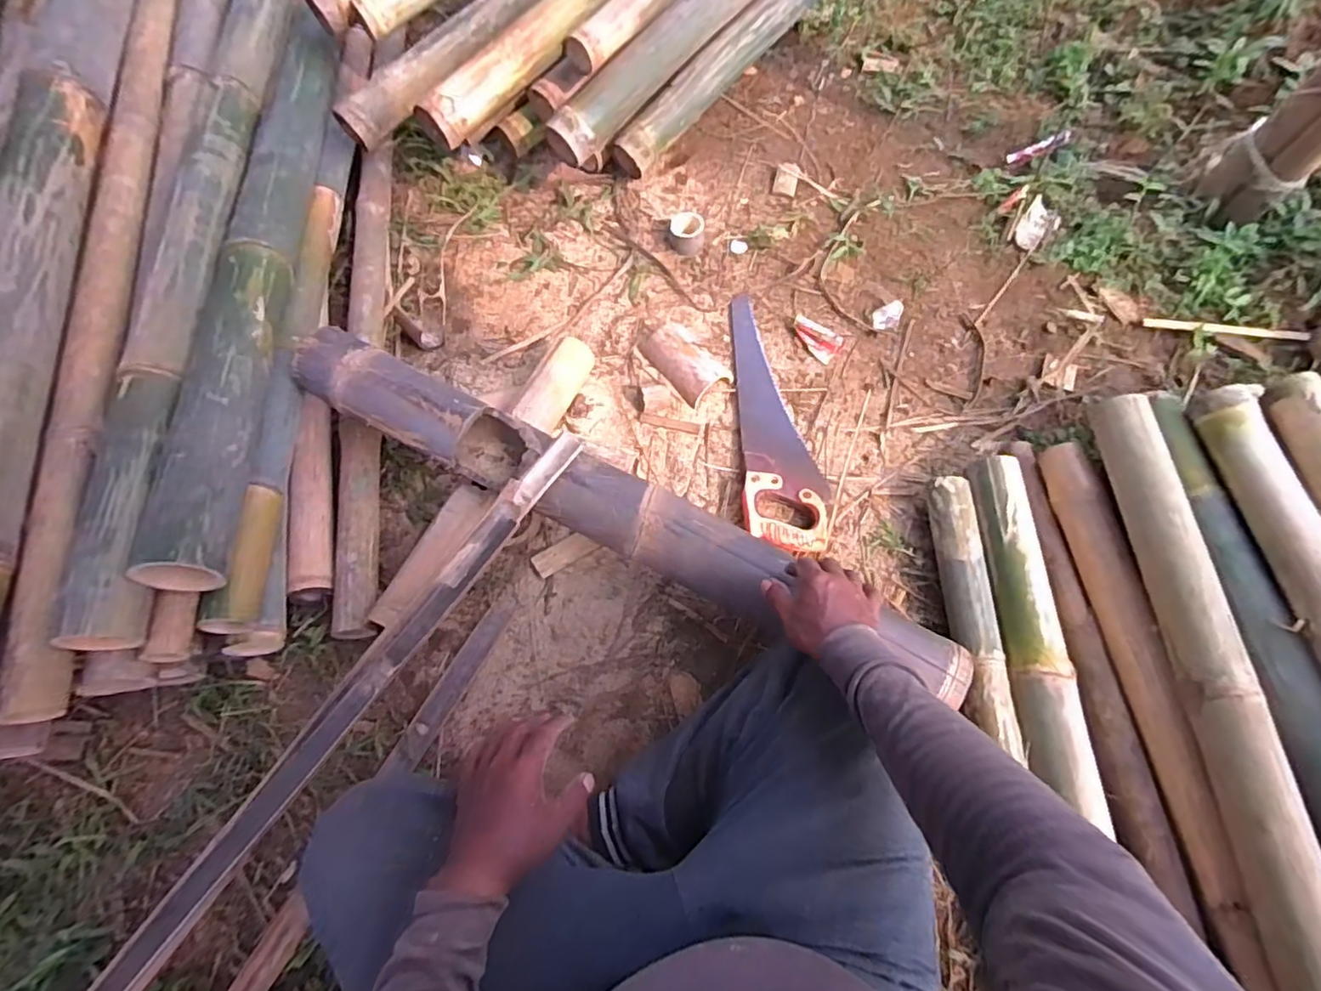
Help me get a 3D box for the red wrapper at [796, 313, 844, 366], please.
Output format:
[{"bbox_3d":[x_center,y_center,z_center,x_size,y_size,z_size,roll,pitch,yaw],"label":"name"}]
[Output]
[{"bbox_3d":[0.249,-0.255,0.973,0.088,0.011,0.053,36,72,16],"label":"red wrapper"}]

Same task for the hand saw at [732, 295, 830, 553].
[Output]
[{"bbox_3d":[0.171,-0.132,0.909,0.118,0.034,0.460,-3,66,1],"label":"hand saw"}]

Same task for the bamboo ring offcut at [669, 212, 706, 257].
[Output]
[{"bbox_3d":[0.046,-0.461,1.050,0.063,0.038,0.072,1,66,3],"label":"bamboo ring offcut"}]

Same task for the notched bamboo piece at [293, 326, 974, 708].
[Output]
[{"bbox_3d":[-0.063,0.019,0.753,0.902,0.079,0.098,26,70,8],"label":"notched bamboo piece"}]

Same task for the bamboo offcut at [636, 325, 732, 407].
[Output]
[{"bbox_3d":[0.035,-0.222,0.943,0.091,0.048,0.157,-31,69,-11],"label":"bamboo offcut"}]

